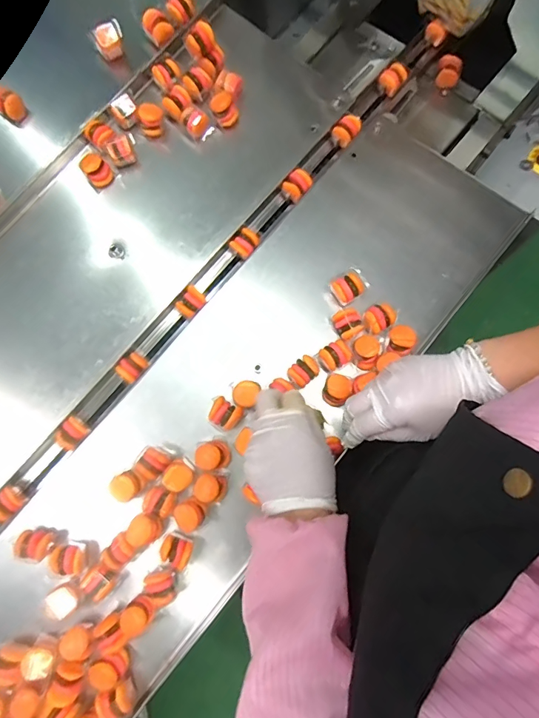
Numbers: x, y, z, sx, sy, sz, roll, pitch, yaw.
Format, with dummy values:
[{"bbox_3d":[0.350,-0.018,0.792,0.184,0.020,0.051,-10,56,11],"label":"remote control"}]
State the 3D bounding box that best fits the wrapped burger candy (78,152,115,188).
[{"bbox_3d":[-0.213,-0.233,0.532,0.031,0.032,0.031,0,79,1],"label":"wrapped burger candy"}]

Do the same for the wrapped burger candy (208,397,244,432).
[{"bbox_3d":[-0.048,0.061,0.472,0.032,0.024,0.029,32,81,7],"label":"wrapped burger candy"}]

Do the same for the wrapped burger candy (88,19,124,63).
[{"bbox_3d":[-0.204,-0.405,0.542,0.038,0.030,0.033,-25,79,-3],"label":"wrapped burger candy"}]

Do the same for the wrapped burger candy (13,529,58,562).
[{"bbox_3d":[-0.241,0.193,0.445,0.032,0.033,0.024,4,79,2],"label":"wrapped burger candy"}]

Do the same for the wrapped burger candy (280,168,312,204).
[{"bbox_3d":[0.035,-0.221,0.545,0.031,0.027,0.029,42,83,9],"label":"wrapped burger candy"}]

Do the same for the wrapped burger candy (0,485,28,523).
[{"bbox_3d":[-0.291,0.161,0.477,0.028,0.033,0.026,40,83,8],"label":"wrapped burger candy"}]

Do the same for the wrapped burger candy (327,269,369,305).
[{"bbox_3d":[0.090,-0.081,0.495,0.039,0.028,0.031,-36,80,-5],"label":"wrapped burger candy"}]

